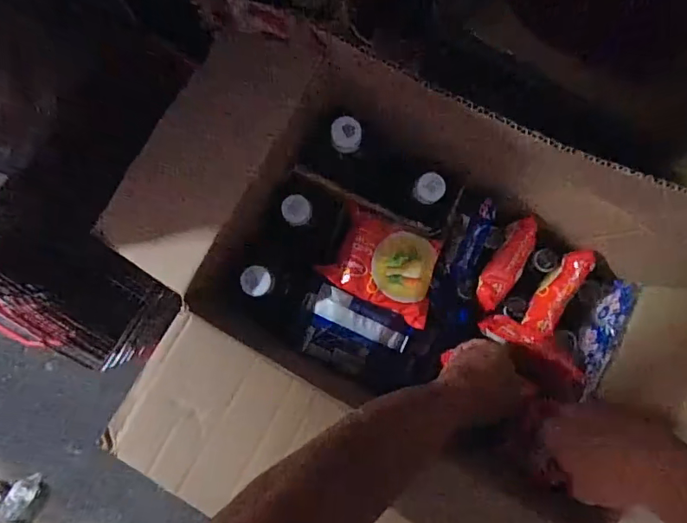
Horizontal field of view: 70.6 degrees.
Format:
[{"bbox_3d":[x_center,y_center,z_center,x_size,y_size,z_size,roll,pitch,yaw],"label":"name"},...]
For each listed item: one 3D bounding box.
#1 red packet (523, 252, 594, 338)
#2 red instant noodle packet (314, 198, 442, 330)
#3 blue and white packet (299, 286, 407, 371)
[{"bbox_3d":[0.247,0.035,0.562,0.031,0.026,0.108,31,88,2],"label":"red packet"},{"bbox_3d":[0.048,0.001,0.534,0.124,0.040,0.092,28,88,2],"label":"red instant noodle packet"},{"bbox_3d":[0.011,0.080,0.532,0.113,0.040,0.072,24,80,-16],"label":"blue and white packet"}]

